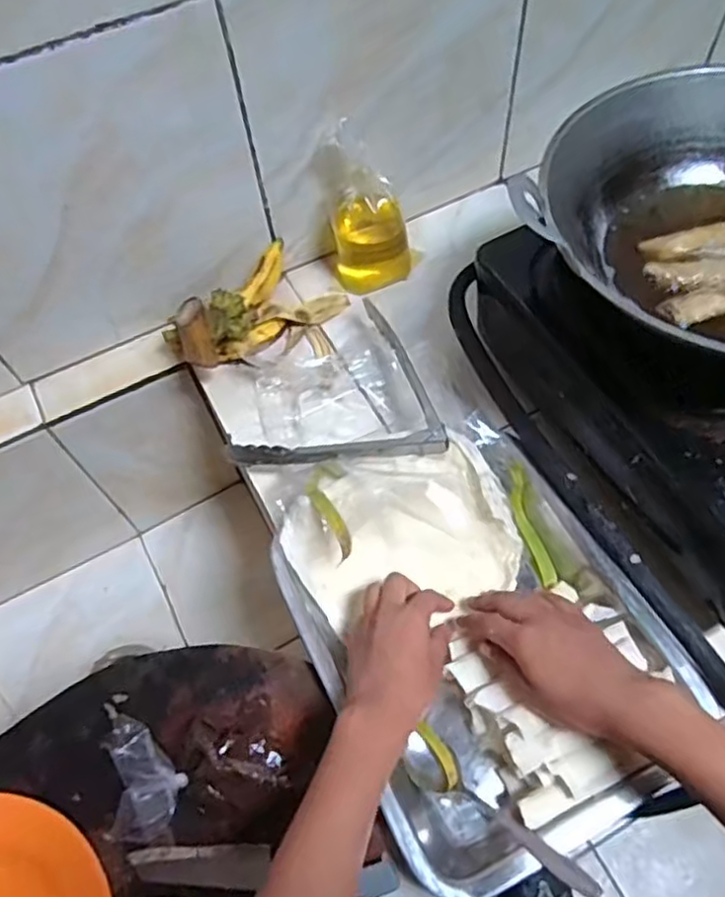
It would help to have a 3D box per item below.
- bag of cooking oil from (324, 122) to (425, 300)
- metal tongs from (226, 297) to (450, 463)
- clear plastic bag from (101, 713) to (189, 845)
[{"bbox_3d":[0.012,-0.249,0.694,0.088,0.159,0.059,-13,60,-4],"label":"bag of cooking oil"},{"bbox_3d":[0.006,-0.036,0.615,0.169,0.032,0.213,28,65,29],"label":"metal tongs"},{"bbox_3d":[-0.151,0.224,0.459,0.048,0.021,0.084,-13,88,-4],"label":"clear plastic bag"}]

